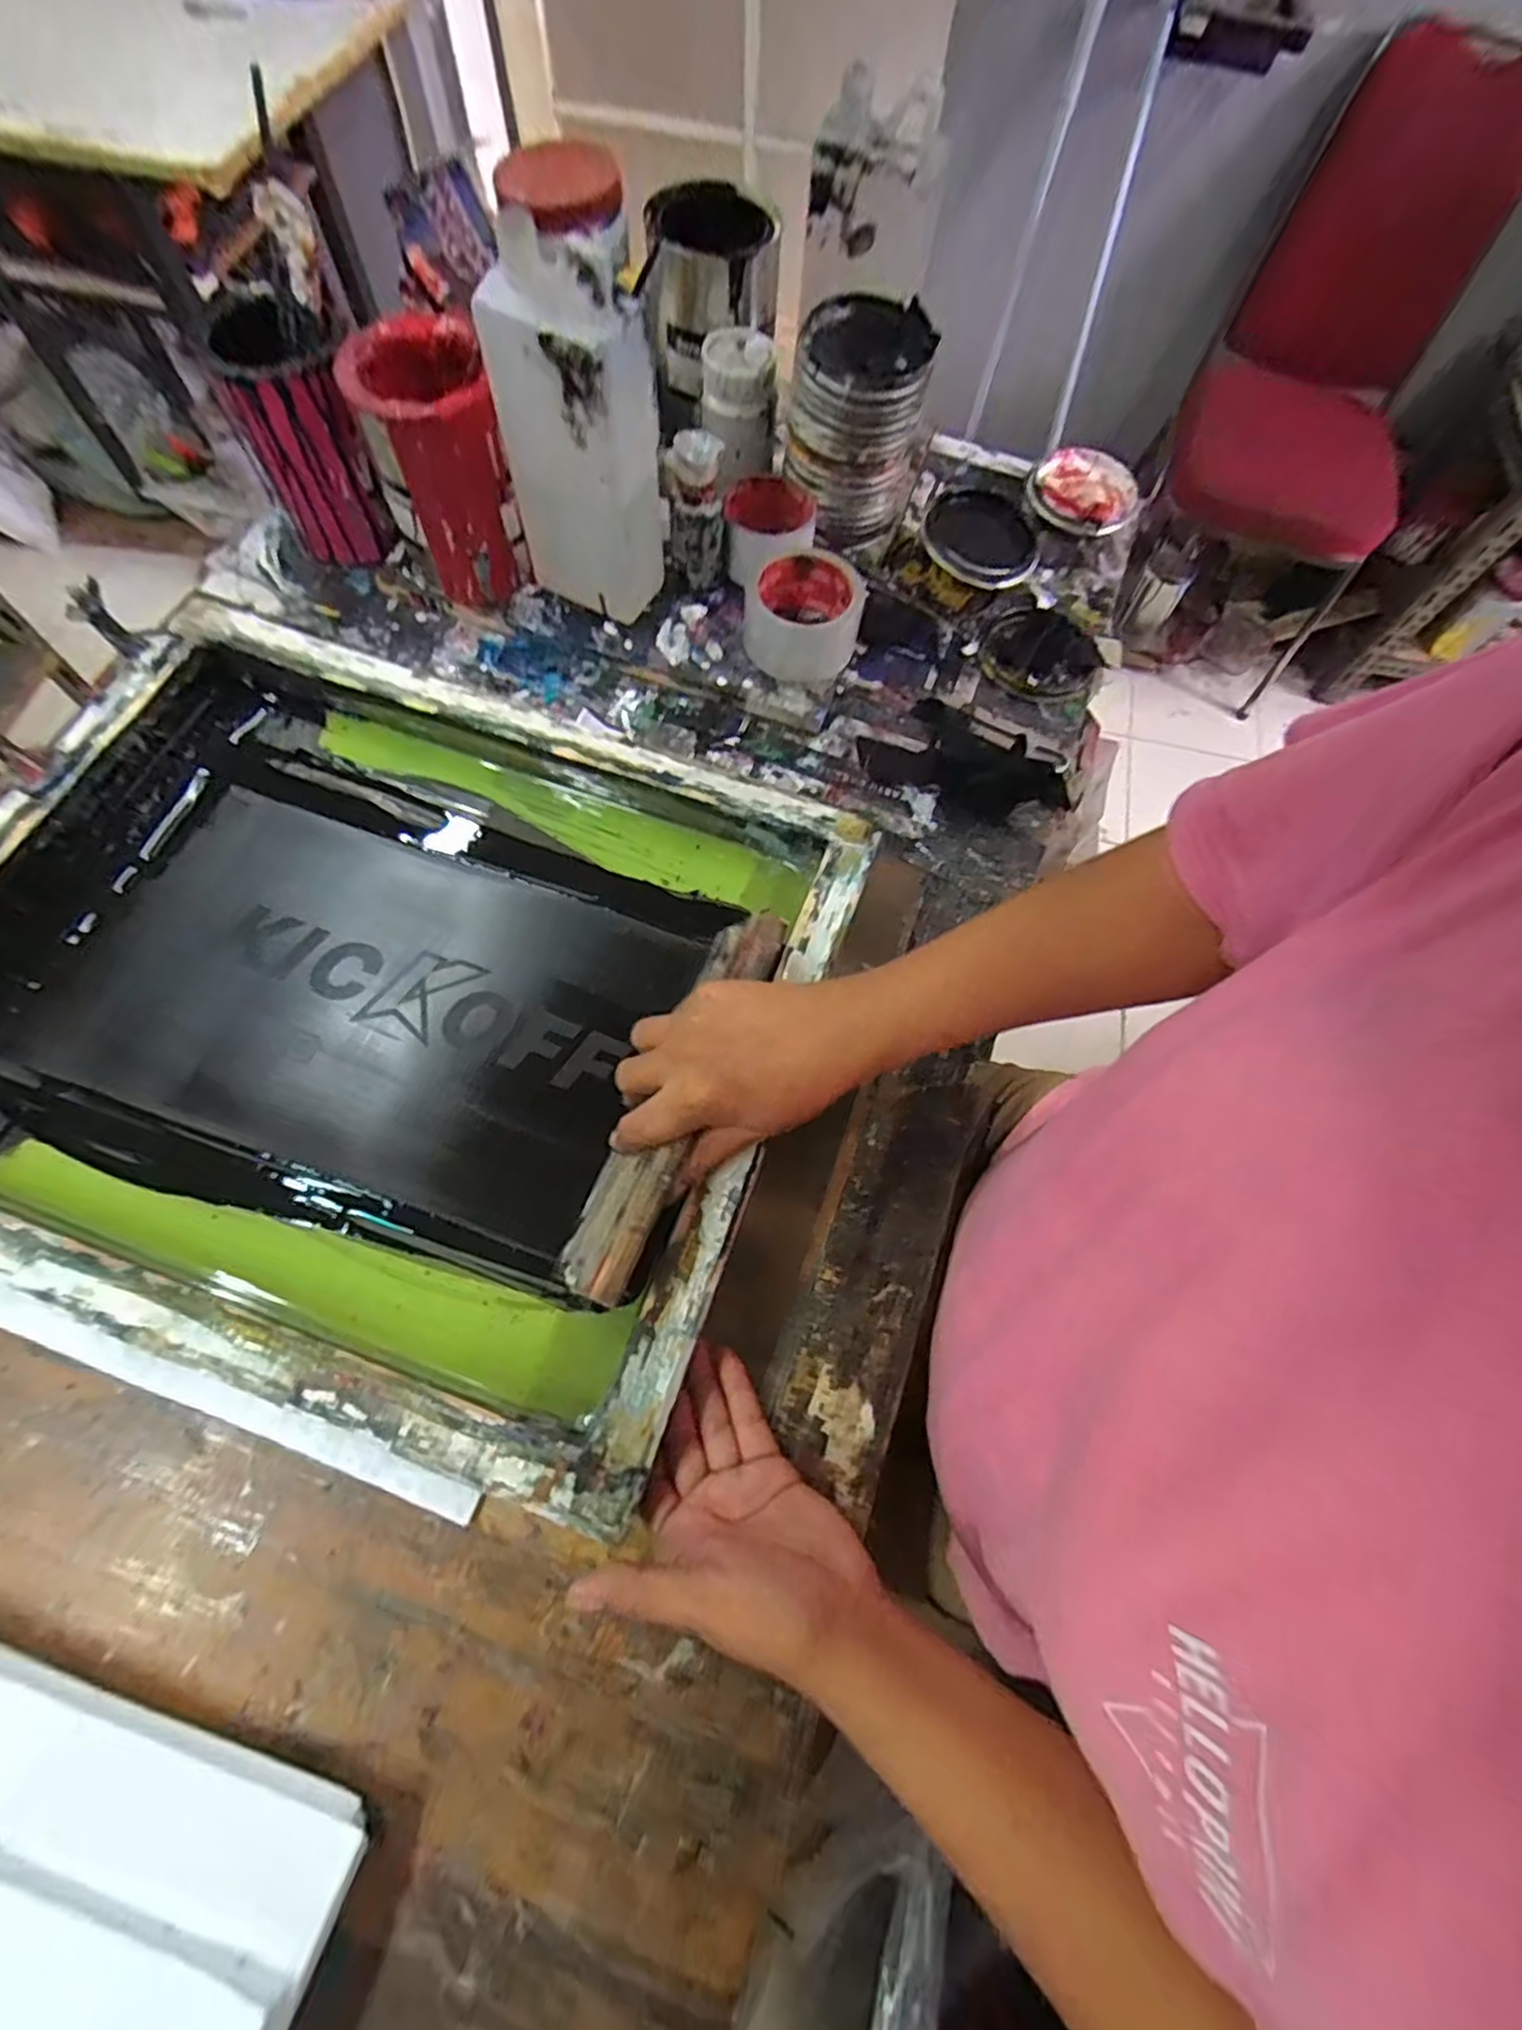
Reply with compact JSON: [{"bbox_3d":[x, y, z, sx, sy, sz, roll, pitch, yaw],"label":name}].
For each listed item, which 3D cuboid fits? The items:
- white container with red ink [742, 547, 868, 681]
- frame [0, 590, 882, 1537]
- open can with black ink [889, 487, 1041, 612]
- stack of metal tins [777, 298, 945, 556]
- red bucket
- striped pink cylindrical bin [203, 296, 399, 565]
[{"bbox_3d":[0.035,-0.333,0.604,0.096,0.063,0.099,7,69,-1],"label":"white container with red ink"},{"bbox_3d":[-0.250,-0.023,0.478,0.544,0.058,0.454,19,68,6],"label":"frame"},{"bbox_3d":[0.182,-0.412,0.640,0.119,0.056,0.111,1,69,-3],"label":"open can with black ink"},{"bbox_3d":[0.075,-0.486,0.598,0.106,0.135,0.094,8,69,-1],"label":"stack of metal tins"},{"bbox_3d":[-0.240,-0.409,0.562,0.086,0.166,0.093,1,69,-3],"label":"red bucket"},{"bbox_3d":[-0.352,-0.451,0.576,0.091,0.153,0.100,-25,73,-13],"label":"striped pink cylindrical bin"}]

